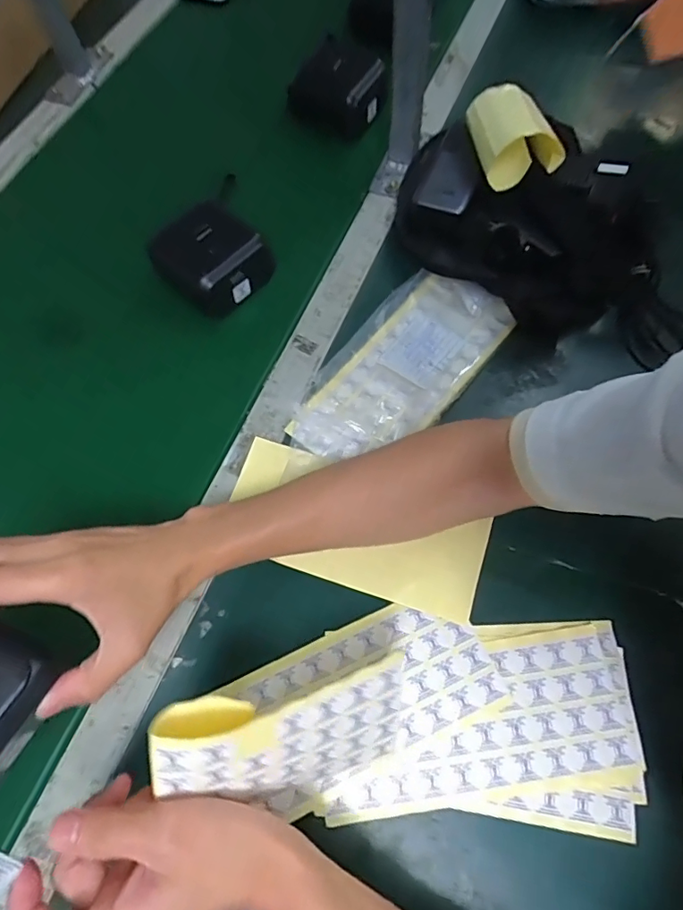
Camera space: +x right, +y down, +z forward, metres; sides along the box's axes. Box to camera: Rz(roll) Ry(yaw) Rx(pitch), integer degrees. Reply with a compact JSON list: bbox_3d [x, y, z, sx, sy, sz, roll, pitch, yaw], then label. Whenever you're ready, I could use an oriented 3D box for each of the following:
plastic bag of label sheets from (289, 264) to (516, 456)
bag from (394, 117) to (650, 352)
[{"bbox_3d":[0.051,-0.079,0.463,0.109,0.023,0.217,38,73,15],"label":"plastic bag of label sheets"},{"bbox_3d":[0.168,-0.224,0.493,0.233,0.074,0.170,31,72,13],"label":"bag"}]

